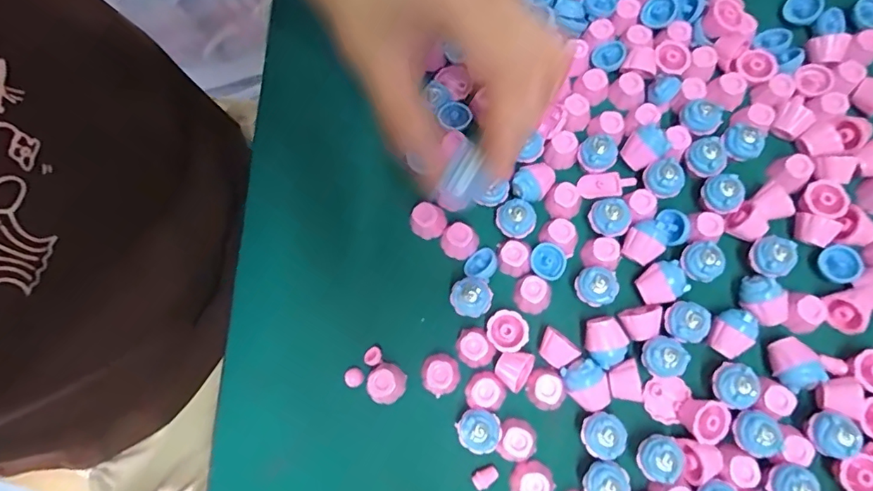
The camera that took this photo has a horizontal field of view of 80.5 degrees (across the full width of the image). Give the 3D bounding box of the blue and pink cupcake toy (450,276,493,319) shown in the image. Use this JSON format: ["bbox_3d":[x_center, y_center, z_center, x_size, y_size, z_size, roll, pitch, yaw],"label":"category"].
[{"bbox_3d":[0.018,0.028,0.268,0.021,0.025,0.018,22,78,11],"label":"blue and pink cupcake toy"}]

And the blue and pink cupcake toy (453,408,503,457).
[{"bbox_3d":[0.021,0.091,0.254,0.021,0.022,0.020,28,79,12],"label":"blue and pink cupcake toy"}]

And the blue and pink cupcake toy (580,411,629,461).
[{"bbox_3d":[0.079,0.091,0.248,0.019,0.021,0.020,-1,75,5],"label":"blue and pink cupcake toy"}]

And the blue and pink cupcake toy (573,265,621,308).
[{"bbox_3d":[0.081,0.022,0.265,0.019,0.024,0.019,-1,75,5],"label":"blue and pink cupcake toy"}]

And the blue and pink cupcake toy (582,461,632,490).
[{"bbox_3d":[0.079,0.112,0.241,0.019,0.018,0.020,-1,75,5],"label":"blue and pink cupcake toy"}]

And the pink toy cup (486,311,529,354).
[{"bbox_3d":[0.037,0.045,0.268,0.020,0.012,0.021,-1,75,5],"label":"pink toy cup"}]

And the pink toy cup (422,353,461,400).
[{"bbox_3d":[0.002,0.066,0.265,0.019,0.016,0.019,-1,75,5],"label":"pink toy cup"}]

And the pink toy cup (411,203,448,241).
[{"bbox_3d":[-0.004,-0.013,0.287,0.019,0.013,0.016,-6,75,4],"label":"pink toy cup"}]

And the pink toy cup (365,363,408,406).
[{"bbox_3d":[-0.026,0.072,0.266,0.018,0.014,0.020,24,78,11],"label":"pink toy cup"}]

